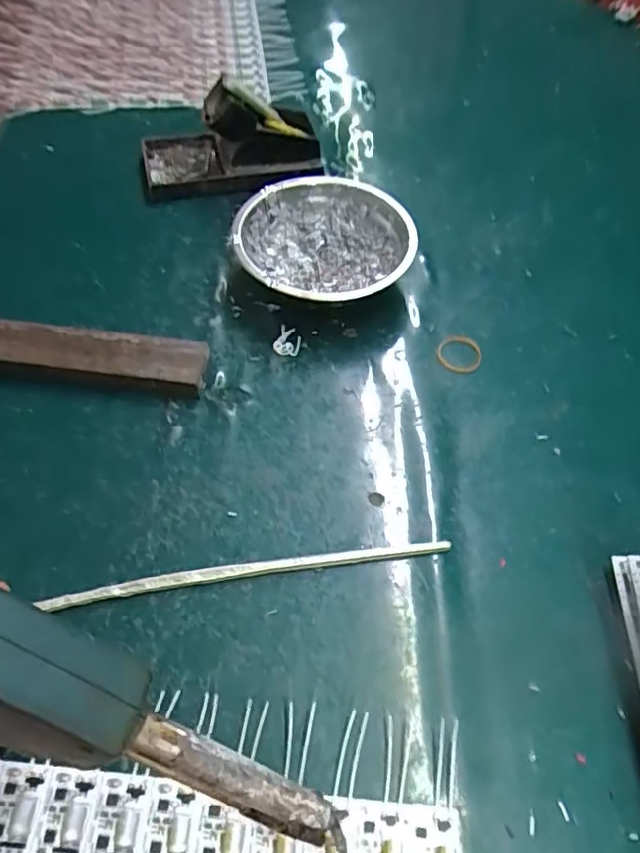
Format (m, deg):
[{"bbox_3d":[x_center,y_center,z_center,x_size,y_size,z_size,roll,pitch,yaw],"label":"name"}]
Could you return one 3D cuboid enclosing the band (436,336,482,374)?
[{"bbox_3d":[0.096,-0.050,0.411,0.031,0.004,0.031,12,57,6],"label":"band"}]

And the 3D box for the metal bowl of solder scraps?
[{"bbox_3d":[0.007,-0.133,0.439,0.123,0.048,0.118,1,56,-1],"label":"metal bowl of solder scraps"}]

